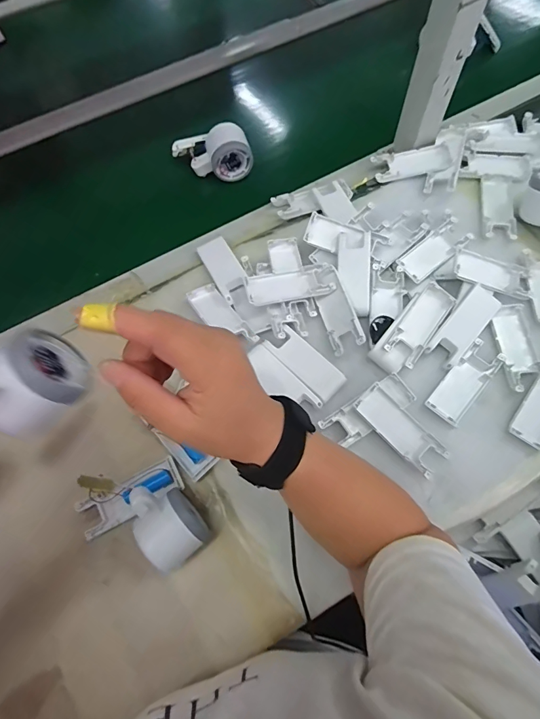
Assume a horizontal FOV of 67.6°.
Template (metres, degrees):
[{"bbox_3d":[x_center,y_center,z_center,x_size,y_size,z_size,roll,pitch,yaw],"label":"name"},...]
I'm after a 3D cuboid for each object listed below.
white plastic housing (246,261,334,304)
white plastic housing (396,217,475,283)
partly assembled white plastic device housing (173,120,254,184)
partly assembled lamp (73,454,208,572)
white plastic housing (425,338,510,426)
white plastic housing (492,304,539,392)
[{"bbox_3d":[0.023,-0.091,0.492,0.103,0.024,0.043,-12,68,-3],"label":"white plastic housing"},{"bbox_3d":[0.208,-0.138,0.512,0.102,0.016,0.041,-39,72,-13],"label":"white plastic housing"},{"bbox_3d":[-0.082,-0.292,0.578,0.104,0.055,0.055,-14,69,-4],"label":"partly assembled white plastic device housing"},{"bbox_3d":[-0.127,0.156,0.385,0.100,0.059,0.107,-32,71,-10],"label":"partly assembled lamp"},{"bbox_3d":[0.223,0.026,0.458,0.041,0.009,0.107,40,75,16],"label":"white plastic housing"},{"bbox_3d":[0.286,-0.014,0.470,0.042,0.013,0.103,-5,68,0],"label":"white plastic housing"}]

